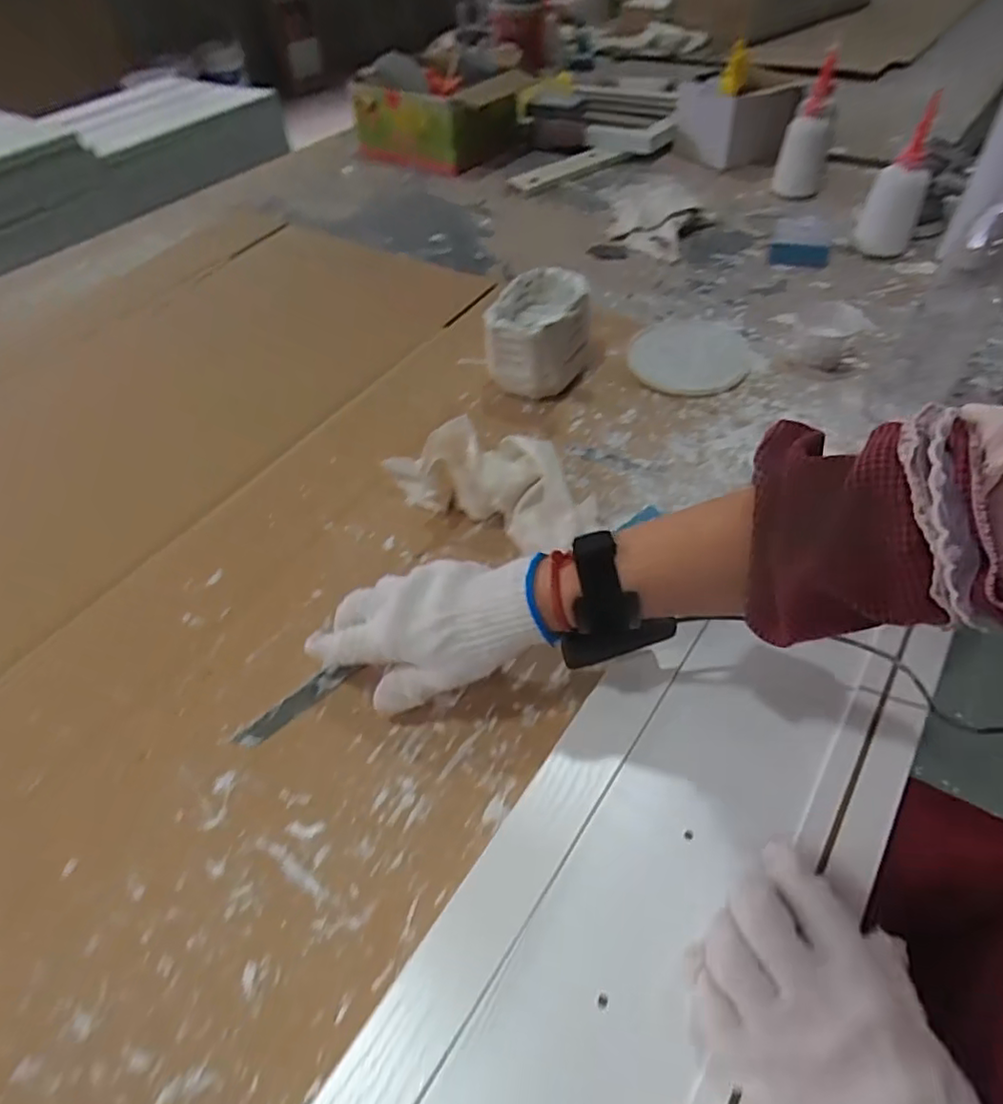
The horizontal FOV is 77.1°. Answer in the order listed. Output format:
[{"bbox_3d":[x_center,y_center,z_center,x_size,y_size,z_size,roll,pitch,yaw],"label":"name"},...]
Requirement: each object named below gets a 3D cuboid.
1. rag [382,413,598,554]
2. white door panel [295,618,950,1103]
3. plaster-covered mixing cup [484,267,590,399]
[{"bbox_3d":[-0.007,-0.057,0.513,0.193,0.069,0.082,25,55,26],"label":"rag"},{"bbox_3d":[0.055,0.209,0.312,0.184,0.017,0.491,27,57,27],"label":"white door panel"},{"bbox_3d":[0.040,-0.214,0.632,0.085,0.089,0.113,12,51,16],"label":"plaster-covered mixing cup"}]

